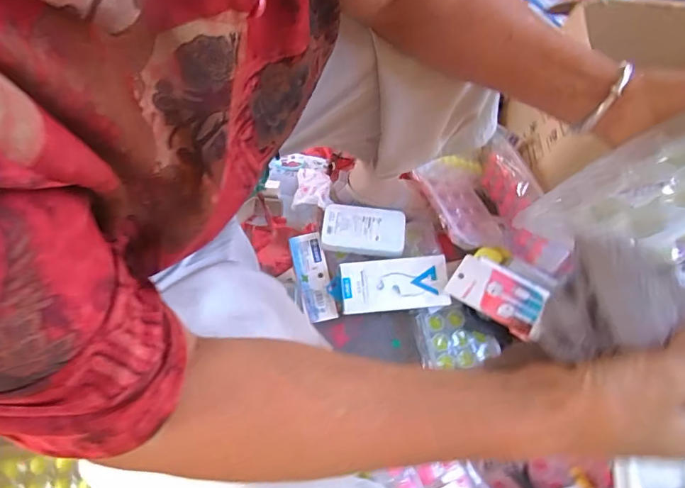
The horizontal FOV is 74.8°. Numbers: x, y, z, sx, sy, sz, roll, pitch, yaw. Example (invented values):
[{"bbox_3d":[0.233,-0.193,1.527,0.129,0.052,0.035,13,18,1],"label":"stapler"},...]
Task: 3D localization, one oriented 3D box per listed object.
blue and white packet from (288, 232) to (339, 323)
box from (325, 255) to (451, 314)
[{"bbox_3d":[-0.049,0.055,0.747,0.052,0.020,0.146,-12,70,-8],"label":"blue and white packet"},{"bbox_3d":[0.075,0.068,0.730,0.185,0.039,0.082,-4,69,-5],"label":"box"}]

